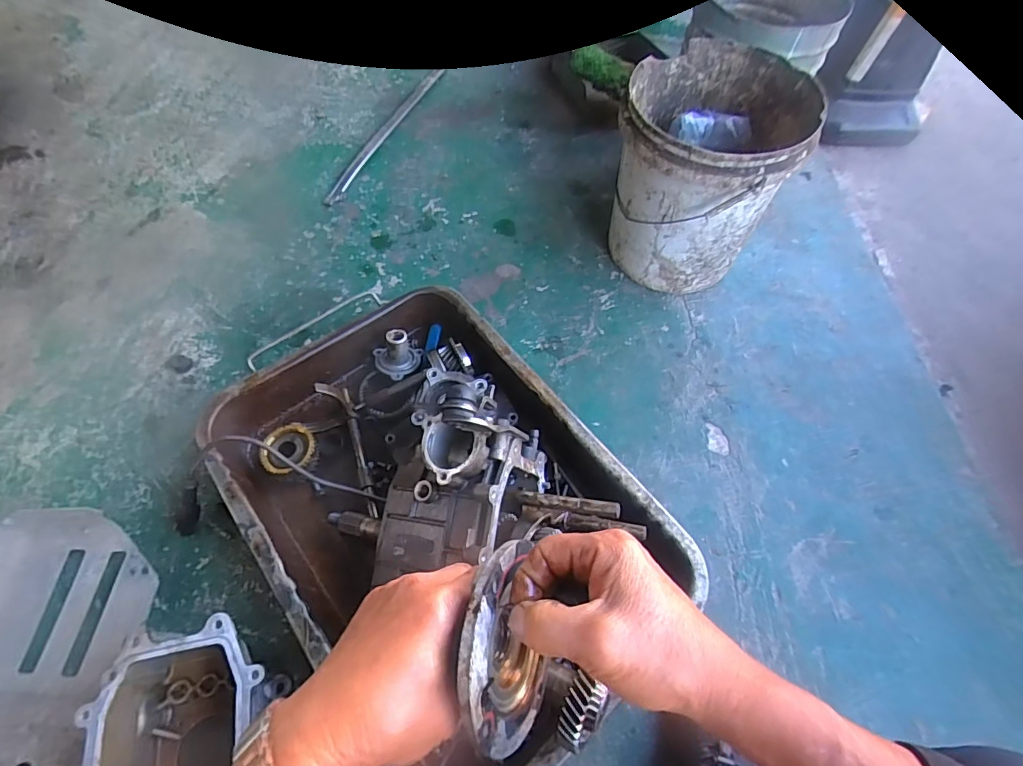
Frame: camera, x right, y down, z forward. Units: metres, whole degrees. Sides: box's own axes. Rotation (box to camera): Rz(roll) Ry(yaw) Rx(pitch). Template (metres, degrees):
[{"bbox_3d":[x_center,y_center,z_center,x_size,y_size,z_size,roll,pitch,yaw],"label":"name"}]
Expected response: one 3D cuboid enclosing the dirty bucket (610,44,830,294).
[{"bbox_3d":[0.315,-0.354,0.885,0.267,0.329,0.288,1,61,-2],"label":"dirty bucket"}]

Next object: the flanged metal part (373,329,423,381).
[{"bbox_3d":[-0.196,-0.052,0.828,0.073,0.050,0.071,1,61,-2],"label":"flanged metal part"}]

